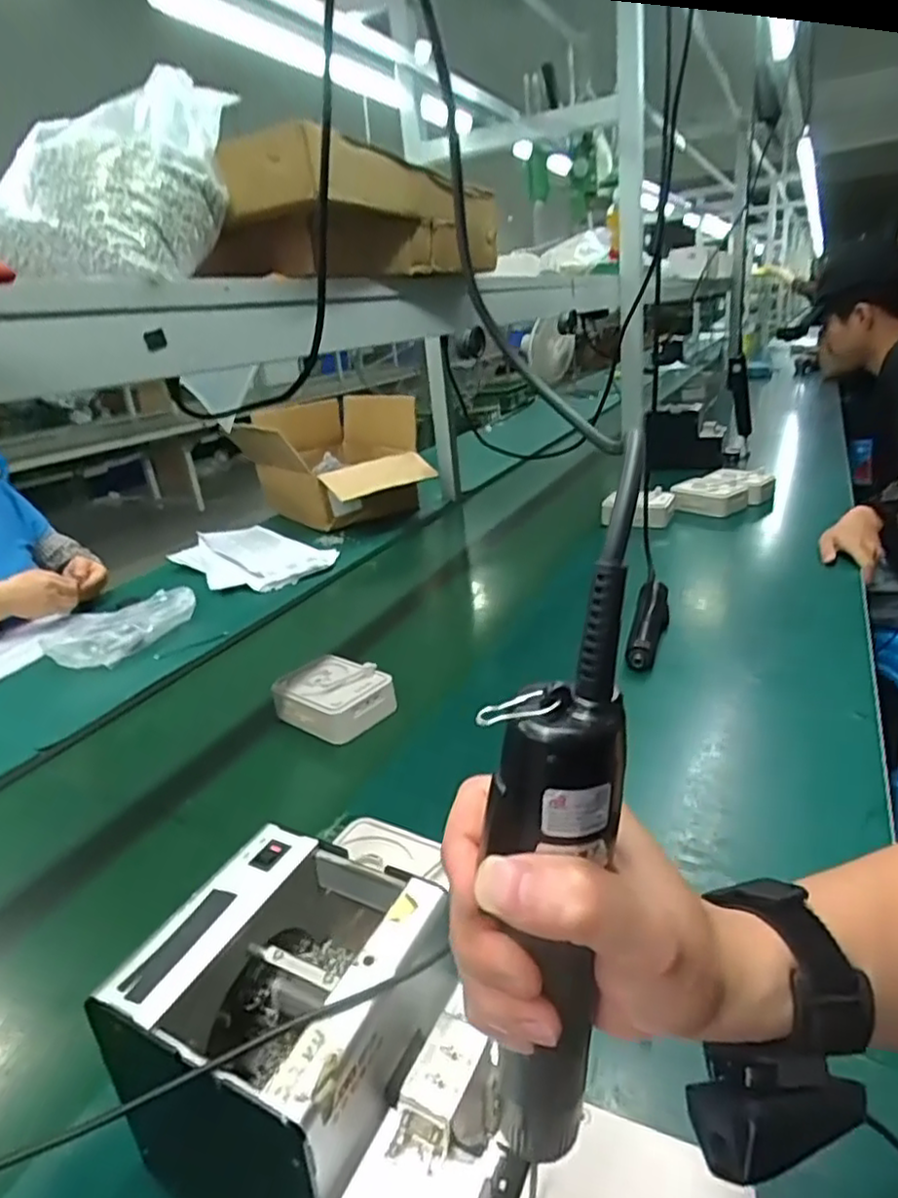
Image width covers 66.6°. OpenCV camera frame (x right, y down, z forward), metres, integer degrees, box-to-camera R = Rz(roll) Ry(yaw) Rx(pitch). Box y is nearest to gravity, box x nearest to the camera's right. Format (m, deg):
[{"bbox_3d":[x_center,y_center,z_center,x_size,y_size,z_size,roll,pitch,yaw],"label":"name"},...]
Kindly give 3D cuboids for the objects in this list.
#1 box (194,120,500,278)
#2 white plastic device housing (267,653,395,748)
[{"bbox_3d":[-0.079,-0.349,0.634,0.132,0.086,0.339,7,25,27],"label":"box"},{"bbox_3d":[-0.136,0.115,0.817,0.126,0.048,0.095,15,29,38],"label":"white plastic device housing"}]

